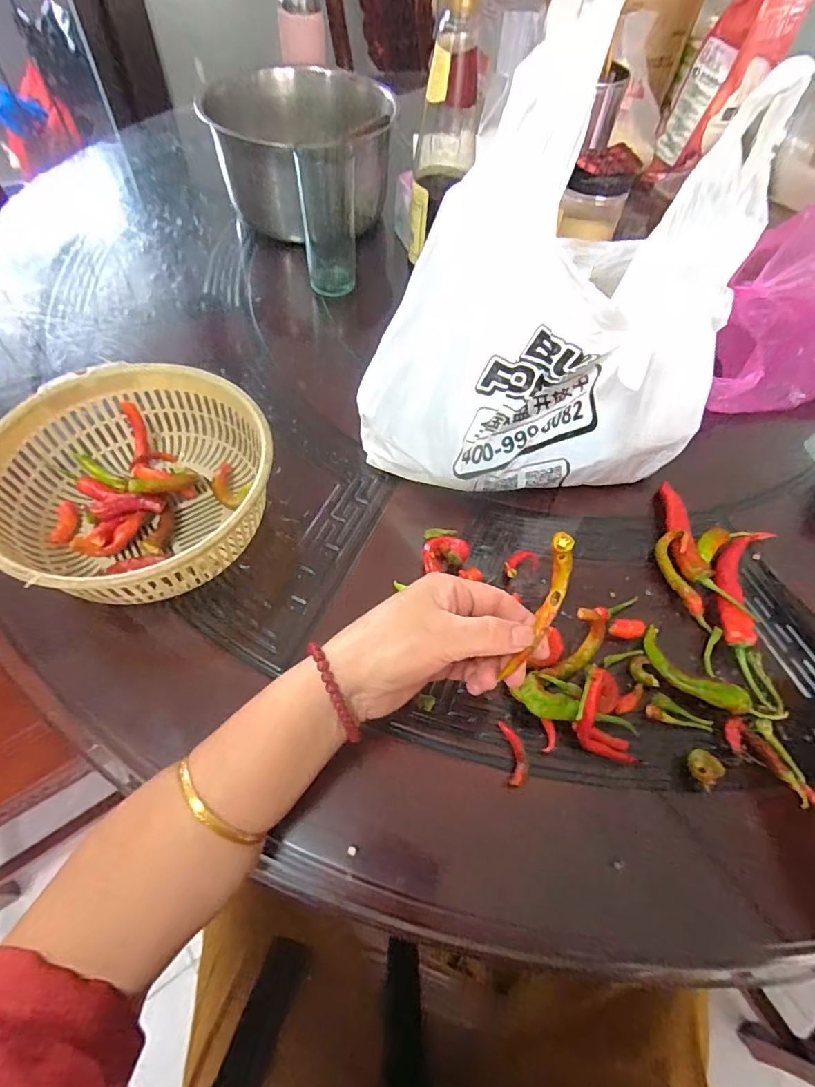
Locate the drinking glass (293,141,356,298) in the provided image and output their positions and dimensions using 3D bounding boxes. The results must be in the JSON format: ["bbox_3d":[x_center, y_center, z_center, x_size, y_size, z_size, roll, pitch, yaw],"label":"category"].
[{"bbox_3d":[-0.083,-0.344,0.536,0.057,0.125,0.064,0,59,-4],"label":"drinking glass"}]

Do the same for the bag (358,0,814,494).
[{"bbox_3d":[0.104,-0.163,0.362,0.273,0.256,0.138,-8,60,-9],"label":"bag"}]

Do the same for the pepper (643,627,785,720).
[{"bbox_3d":[0.210,0.096,0.345,0.098,0.013,0.031,38,64,18],"label":"pepper"}]

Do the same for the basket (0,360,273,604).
[{"bbox_3d":[-0.195,-0.038,0.376,0.183,0.083,0.187,2,59,-3],"label":"basket"}]

